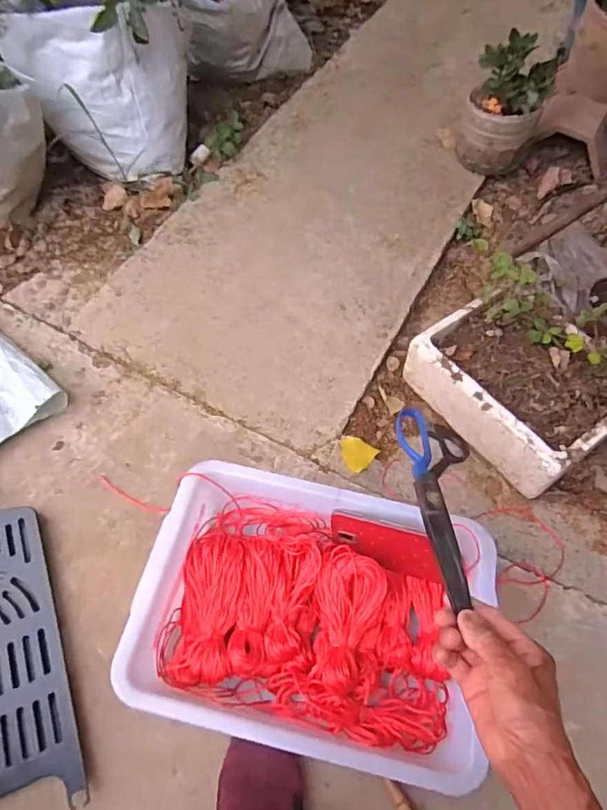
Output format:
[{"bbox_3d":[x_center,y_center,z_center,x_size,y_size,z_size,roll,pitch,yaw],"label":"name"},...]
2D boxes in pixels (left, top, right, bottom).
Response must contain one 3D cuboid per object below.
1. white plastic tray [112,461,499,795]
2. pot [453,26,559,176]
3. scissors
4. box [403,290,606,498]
[{"bbox_3d":[0.016,0.258,0.678,0.415,0.108,0.296,12,62,6],"label":"white plastic tray"},{"bbox_3d":[0.423,-0.629,1.141,0.163,0.224,0.163,0,61,0],"label":"pot"},{"bbox_3d":[0.146,0.096,0.567,0.090,0.031,0.255,9,36,1],"label":"scissors"},{"bbox_3d":[0.360,-0.041,0.875,0.241,0.110,0.310,-35,68,-18],"label":"box"}]

